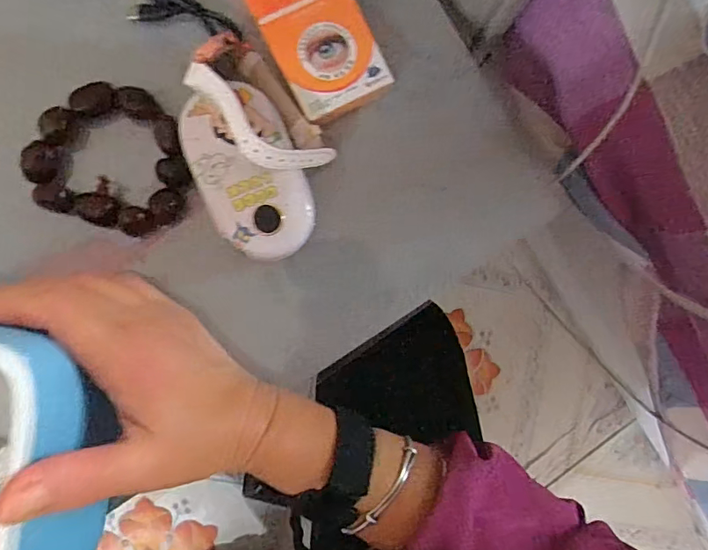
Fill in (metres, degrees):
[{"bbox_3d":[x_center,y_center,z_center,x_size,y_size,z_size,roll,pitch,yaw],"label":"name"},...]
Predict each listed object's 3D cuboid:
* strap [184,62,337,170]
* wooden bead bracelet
[{"bbox_3d":[-0.053,-0.077,0.261,0.085,0.019,0.031,28,87,-7],"label":"strap"},{"bbox_3d":[-0.133,-0.066,0.278,0.084,0.013,0.077,18,88,-7],"label":"wooden bead bracelet"}]

